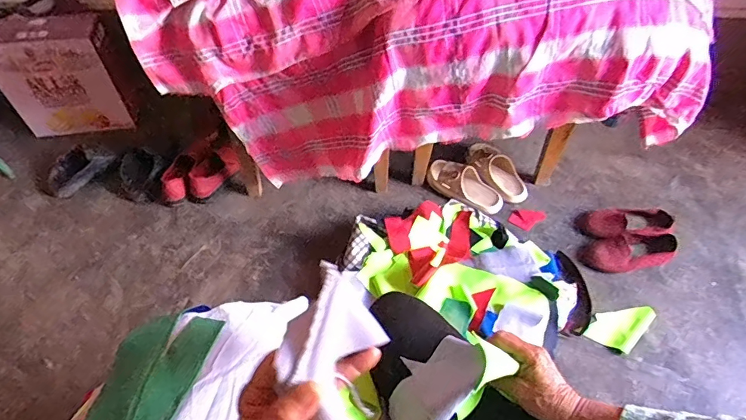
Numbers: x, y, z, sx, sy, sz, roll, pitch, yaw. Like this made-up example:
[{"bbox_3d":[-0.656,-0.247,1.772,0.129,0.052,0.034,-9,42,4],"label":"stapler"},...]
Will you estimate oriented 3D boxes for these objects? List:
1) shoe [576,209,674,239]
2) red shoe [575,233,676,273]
[{"bbox_3d":[0.648,0.038,1.206,0.235,0.056,0.092,7,52,4],"label":"shoe"},{"bbox_3d":[0.625,0.101,1.145,0.231,0.049,0.090,-5,53,-6],"label":"red shoe"}]

